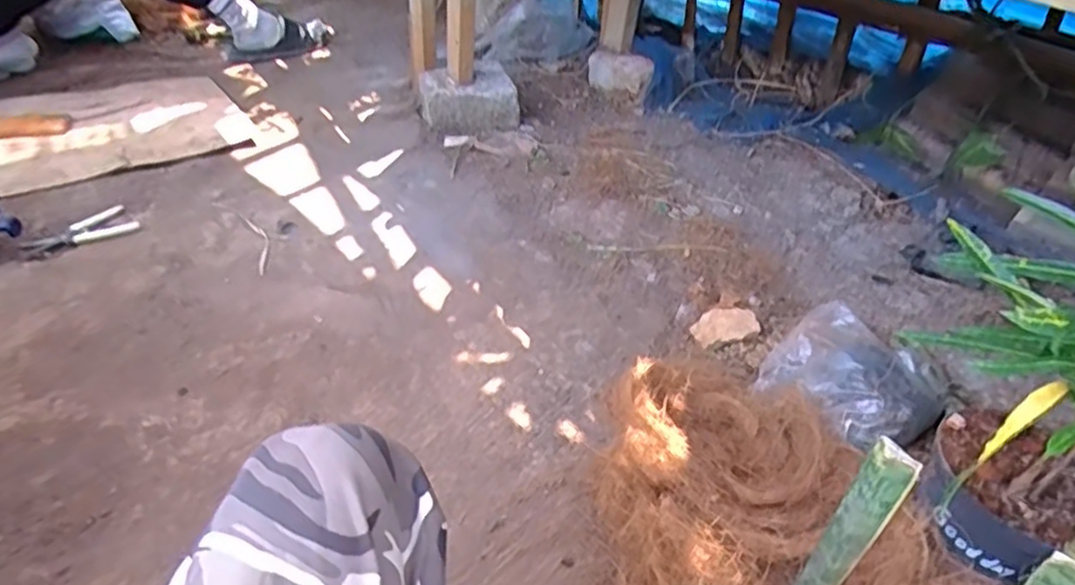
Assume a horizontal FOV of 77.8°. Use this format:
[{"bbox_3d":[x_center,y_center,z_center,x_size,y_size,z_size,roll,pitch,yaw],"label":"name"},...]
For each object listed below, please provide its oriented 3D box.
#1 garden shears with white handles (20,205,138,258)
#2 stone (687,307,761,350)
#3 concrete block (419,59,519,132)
[{"bbox_3d":[-0.792,-0.104,1.155,0.097,0.028,0.163,33,47,31],"label":"garden shears with white handles"},{"bbox_3d":[0.275,0.048,0.986,0.092,0.029,0.056,-10,42,-10],"label":"stone"},{"bbox_3d":[-0.157,-0.446,1.527,0.223,0.108,0.161,-1,40,-3],"label":"concrete block"}]

